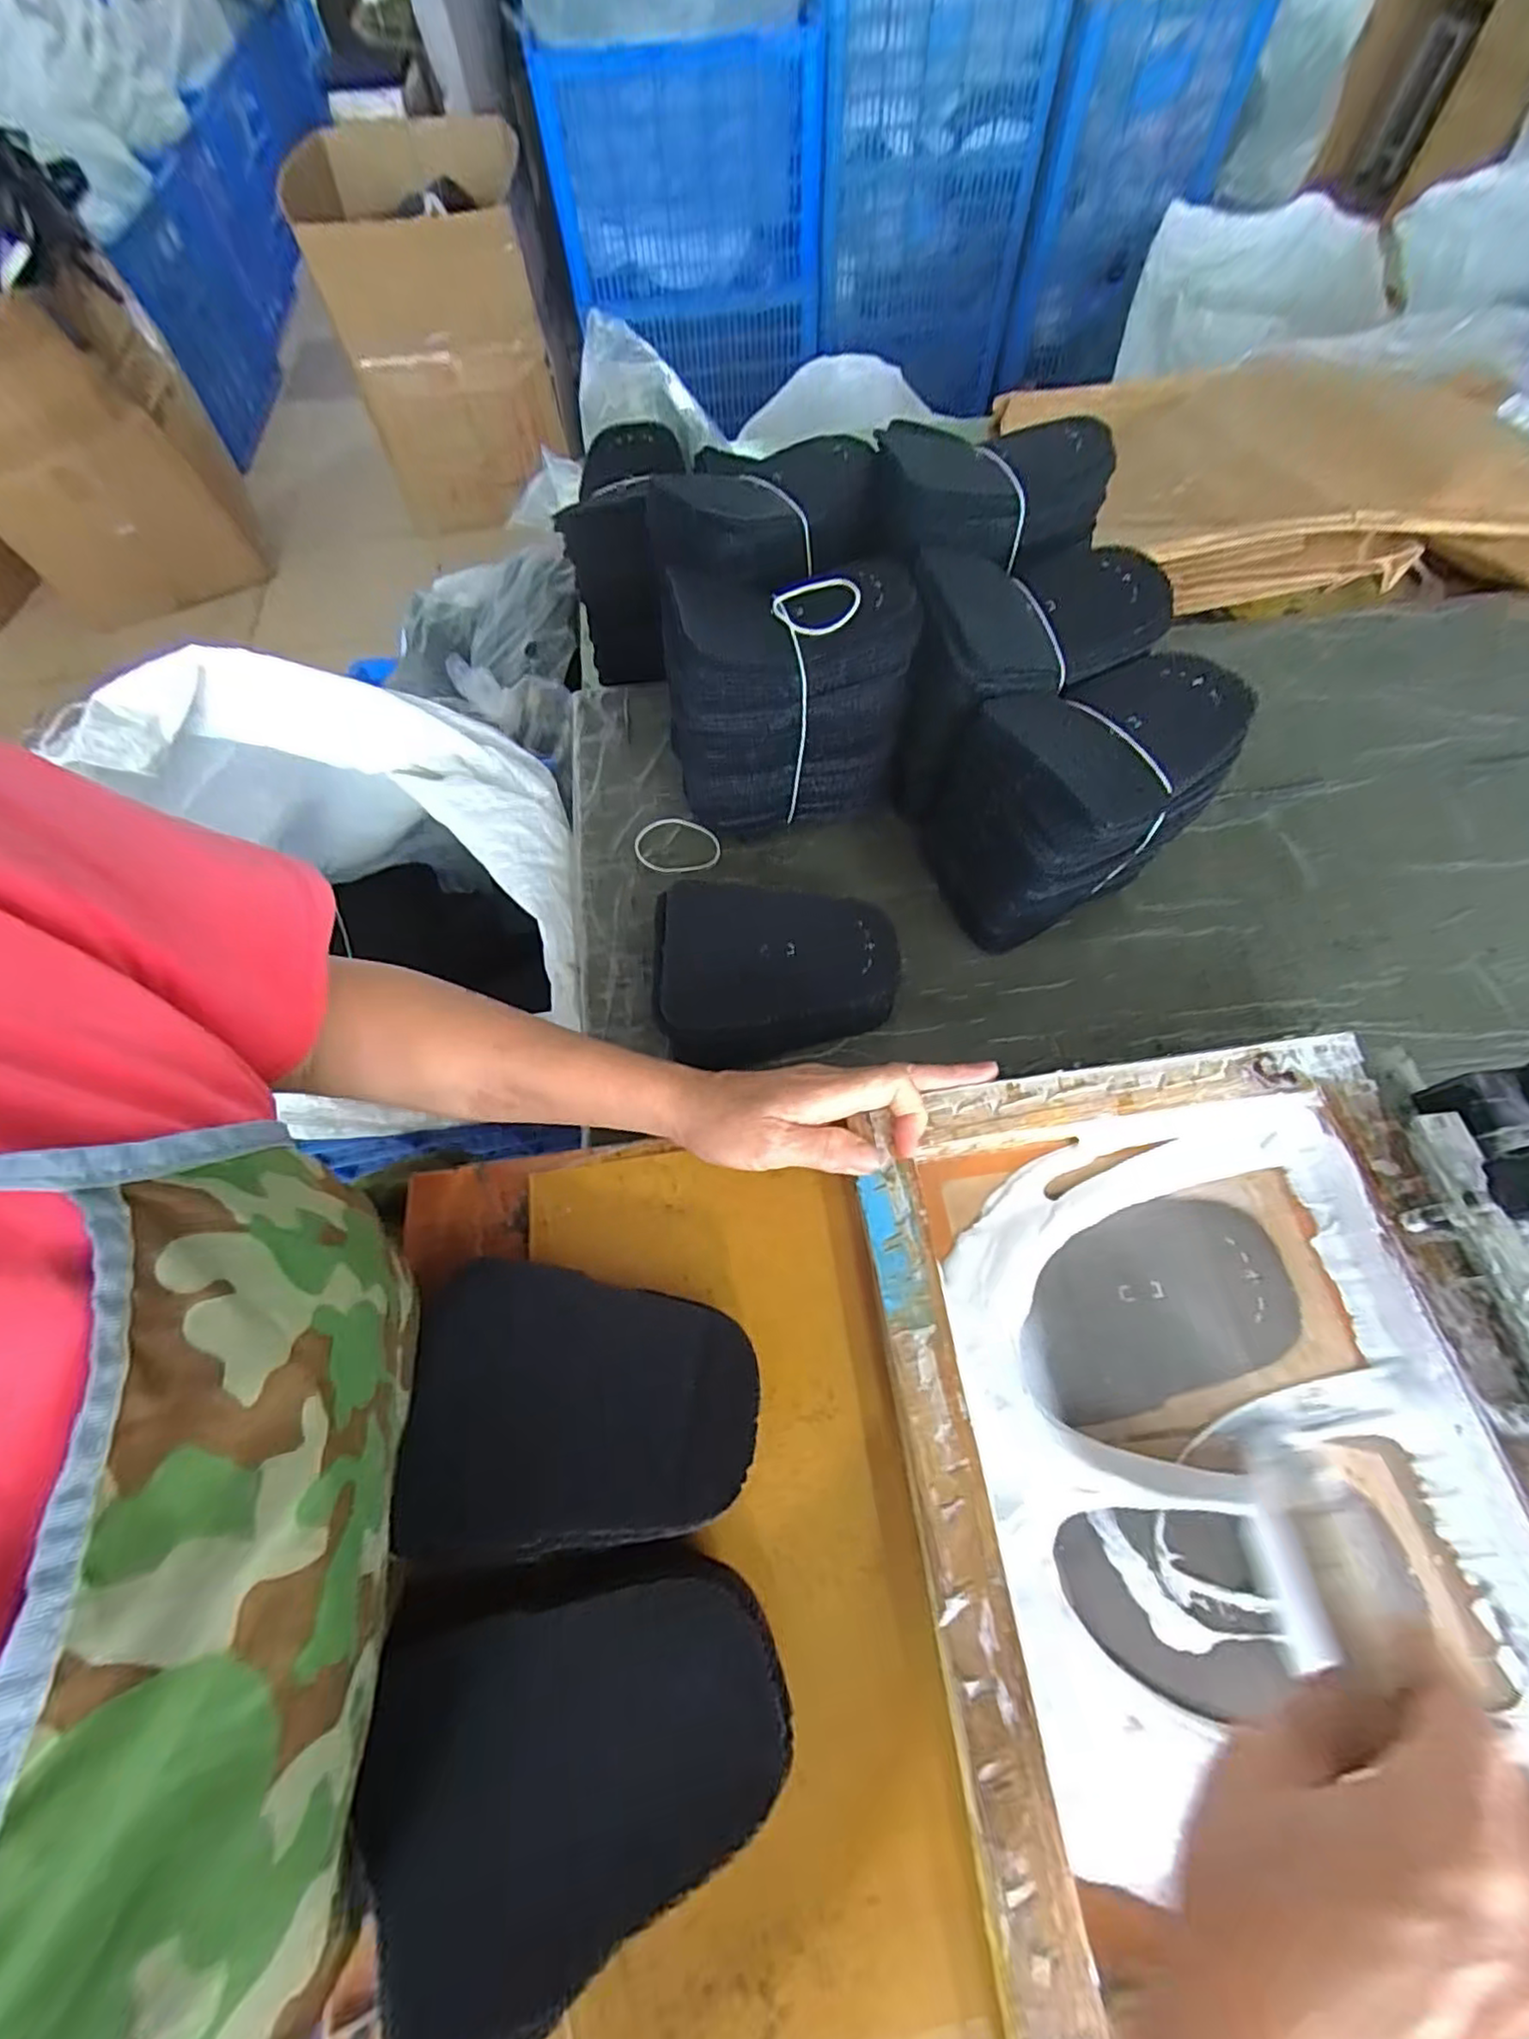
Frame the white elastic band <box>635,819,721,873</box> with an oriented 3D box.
[{"bbox_3d":[-0.065,-0.131,0.516,0.064,0.012,0.047,4,63,5],"label":"white elastic band"}]

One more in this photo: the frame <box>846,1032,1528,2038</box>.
[{"bbox_3d":[0.194,0.184,0.295,0.263,0.038,0.338,-7,63,0],"label":"frame"}]

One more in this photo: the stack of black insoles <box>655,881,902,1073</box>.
[{"bbox_3d":[0.008,-0.034,0.436,0.145,0.054,0.119,-5,64,-1],"label":"stack of black insoles"}]

